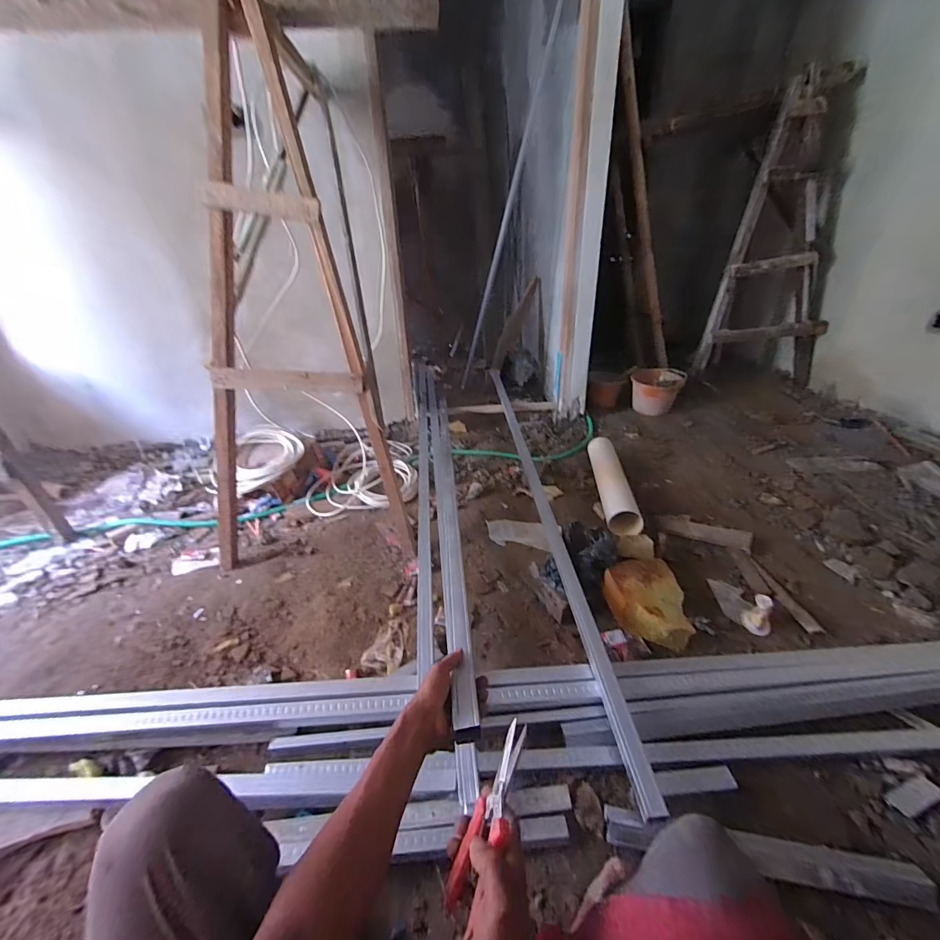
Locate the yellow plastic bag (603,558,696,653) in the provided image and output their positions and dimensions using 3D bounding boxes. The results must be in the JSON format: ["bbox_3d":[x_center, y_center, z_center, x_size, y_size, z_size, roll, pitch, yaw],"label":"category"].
[{"bbox_3d":[0.478,0.348,1.116,0.210,0.103,0.261,2,28,9],"label":"yellow plastic bag"}]

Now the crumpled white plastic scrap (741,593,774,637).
[{"bbox_3d":[0.768,0.377,1.063,0.051,0.096,0.069,-9,28,-12],"label":"crumpled white plastic scrap"}]

